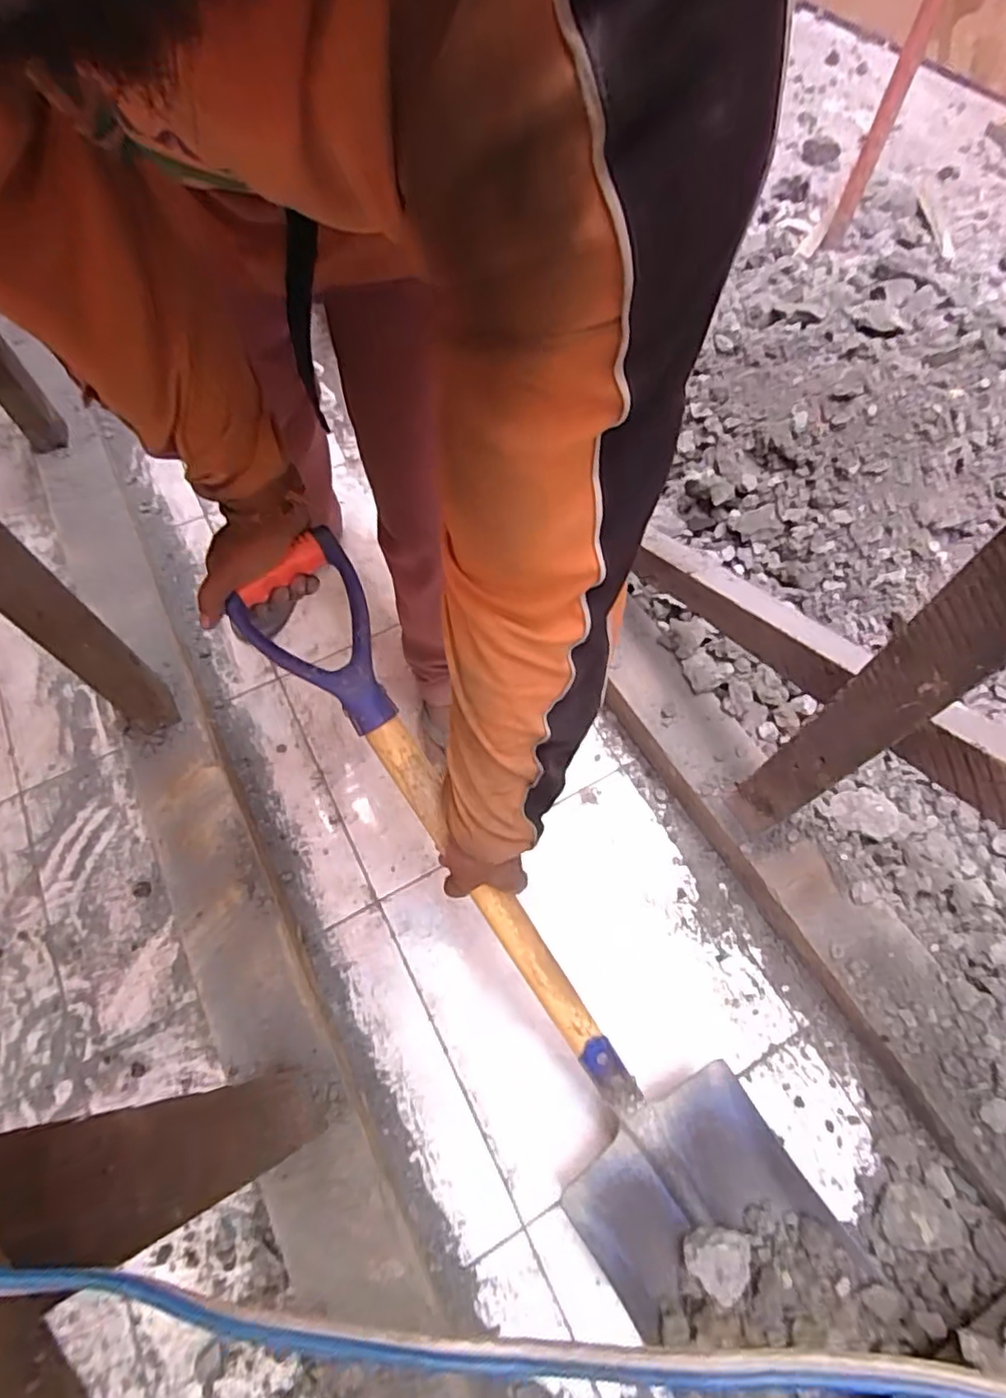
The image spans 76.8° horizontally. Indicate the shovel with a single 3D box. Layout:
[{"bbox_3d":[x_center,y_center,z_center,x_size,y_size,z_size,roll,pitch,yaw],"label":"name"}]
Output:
[{"bbox_3d":[0.057,0.265,0.614,0.225,0.074,0.869,-31,102,-13],"label":"shovel"}]

